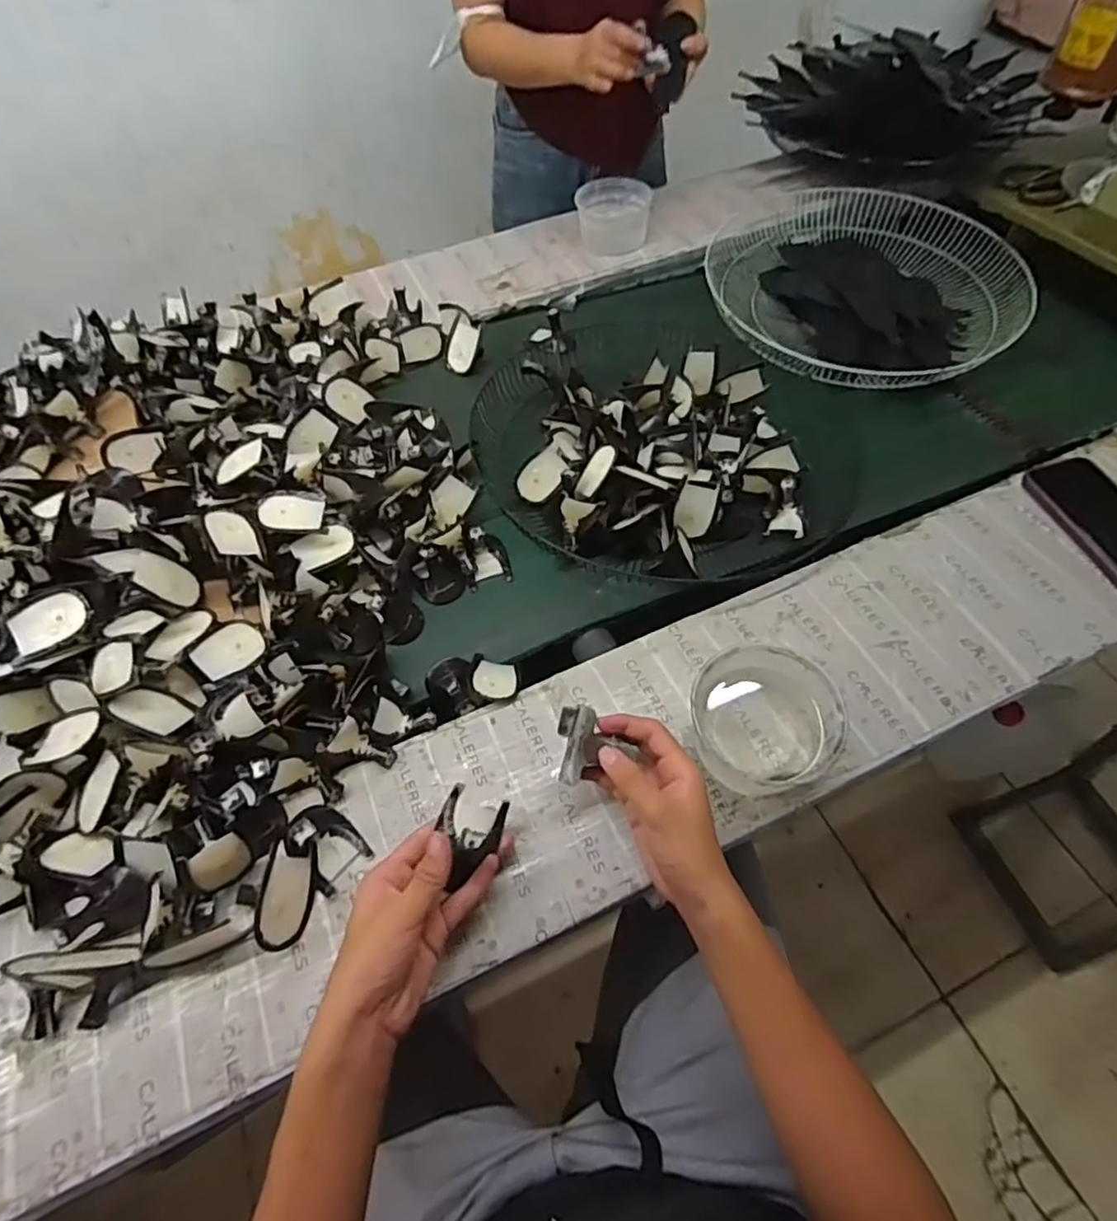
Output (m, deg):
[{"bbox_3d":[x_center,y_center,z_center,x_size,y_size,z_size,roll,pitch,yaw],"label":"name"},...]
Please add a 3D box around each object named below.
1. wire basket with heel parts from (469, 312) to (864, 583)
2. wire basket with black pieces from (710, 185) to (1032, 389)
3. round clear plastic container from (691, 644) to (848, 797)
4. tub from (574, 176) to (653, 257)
[{"bbox_3d":[0.125,-0.218,0.768,0.433,0.080,0.447,14,60,12],"label":"wire basket with heel parts"},{"bbox_3d":[0.441,-0.475,0.952,0.432,0.076,0.445,-3,58,1],"label":"wire basket with black pieces"},{"bbox_3d":[0.166,0.094,0.524,0.113,0.060,0.113,-1,58,2],"label":"round clear plastic container"},{"bbox_3d":[0.087,-0.624,1.012,0.115,0.070,0.092,6,58,7],"label":"tub"}]

